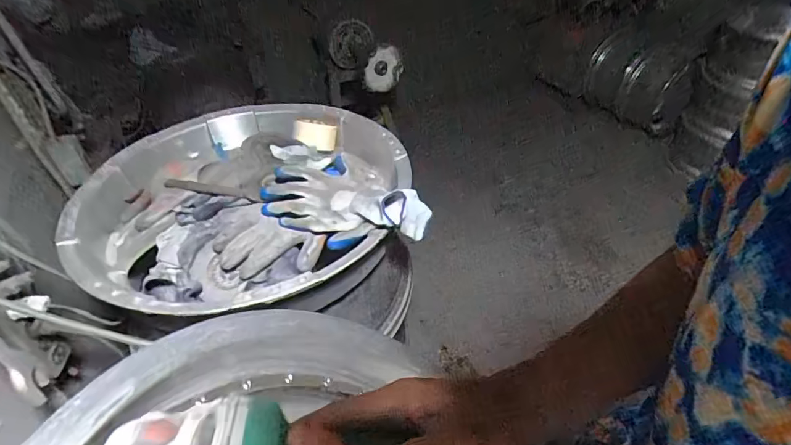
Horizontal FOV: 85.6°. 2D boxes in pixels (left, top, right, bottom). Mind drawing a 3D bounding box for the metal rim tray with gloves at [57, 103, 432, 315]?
[{"bbox_3d":[-0.238,-0.050,0.716,0.521,0.131,0.510,-22,40,-32],"label":"metal rim tray with gloves"}]

